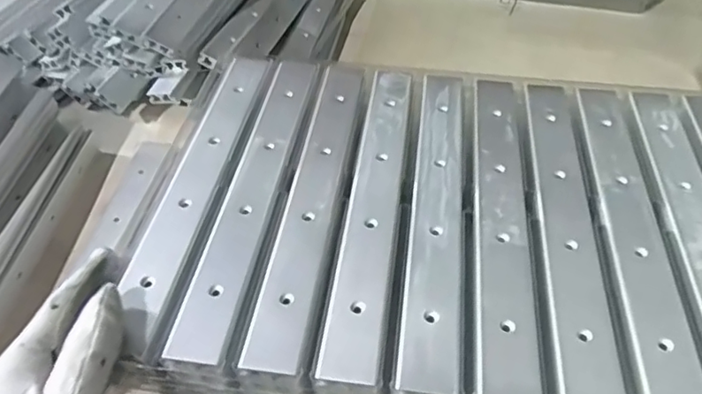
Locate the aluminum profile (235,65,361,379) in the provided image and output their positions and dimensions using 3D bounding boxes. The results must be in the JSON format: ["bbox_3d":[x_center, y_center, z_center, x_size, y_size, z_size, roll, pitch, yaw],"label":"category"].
[{"bbox_3d":[-0.022,-0.004,0.361,0.033,0.015,0.240,6,47,7],"label":"aluminum profile"}]

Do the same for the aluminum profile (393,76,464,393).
[{"bbox_3d":[0.052,0.003,0.355,0.032,0.013,0.244,5,46,6],"label":"aluminum profile"}]

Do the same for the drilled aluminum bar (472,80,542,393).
[{"bbox_3d":[0.090,0.006,0.354,0.031,0.012,0.249,9,45,2],"label":"drilled aluminum bar"}]

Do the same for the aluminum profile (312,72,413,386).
[{"bbox_3d":[0.014,-0.001,0.357,0.030,0.013,0.243,5,46,6],"label":"aluminum profile"}]

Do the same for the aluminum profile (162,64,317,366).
[{"bbox_3d":[-0.060,-0.010,0.367,0.031,0.014,0.246,6,47,7],"label":"aluminum profile"}]

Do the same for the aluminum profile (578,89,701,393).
[{"bbox_3d":[0.168,0.014,0.344,0.035,0.012,0.246,5,46,6],"label":"aluminum profile"}]

